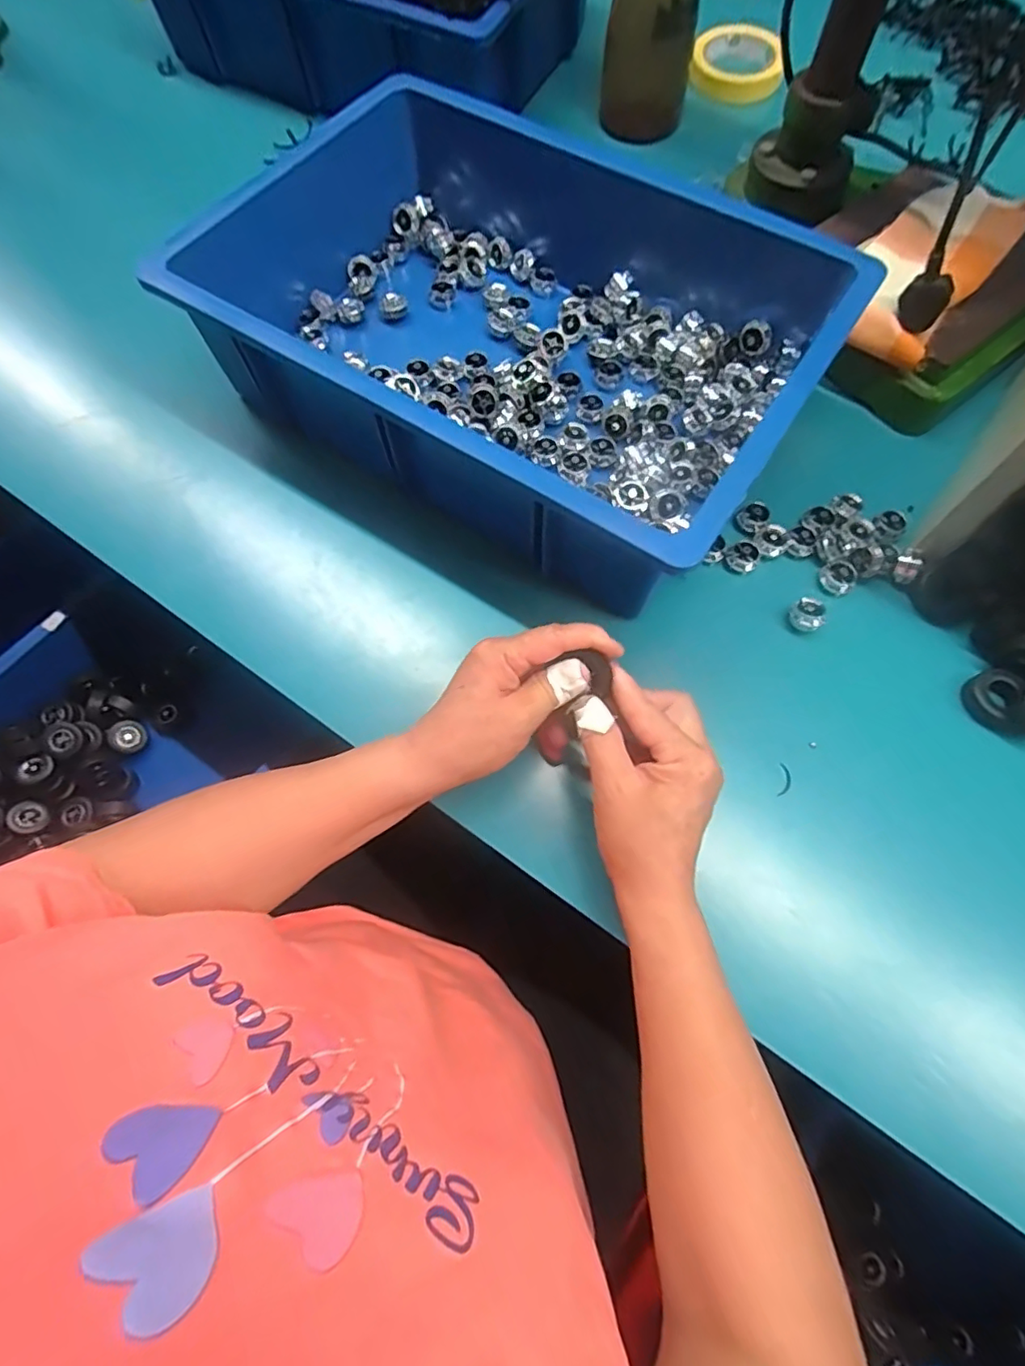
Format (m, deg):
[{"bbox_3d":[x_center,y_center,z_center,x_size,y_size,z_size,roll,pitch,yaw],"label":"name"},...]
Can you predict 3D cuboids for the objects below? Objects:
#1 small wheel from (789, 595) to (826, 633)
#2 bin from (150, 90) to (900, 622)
[{"bbox_3d":[0.214,-0.050,0.426,0.022,0.017,0.024,-1,70,2],"label":"small wheel"},{"bbox_3d":[0.008,-0.286,0.466,0.450,0.120,0.334,33,75,13],"label":"bin"}]

